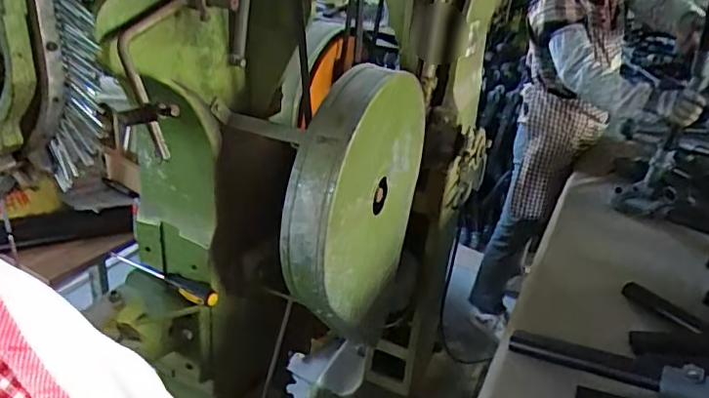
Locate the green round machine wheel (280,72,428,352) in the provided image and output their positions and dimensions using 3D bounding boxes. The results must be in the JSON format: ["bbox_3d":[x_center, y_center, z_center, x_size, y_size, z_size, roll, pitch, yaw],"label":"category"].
[{"bbox_3d":[0.007,0.001,0.955,0.085,0.438,0.399,17,30,19],"label":"green round machine wheel"}]

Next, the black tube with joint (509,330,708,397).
[{"bbox_3d":[0.439,0.265,0.860,0.389,0.043,0.070,7,25,35],"label":"black tube with joint"}]

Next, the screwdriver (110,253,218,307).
[{"bbox_3d":[-0.323,0.130,0.931,0.217,0.023,0.025,19,31,22],"label":"screwdriver"}]

